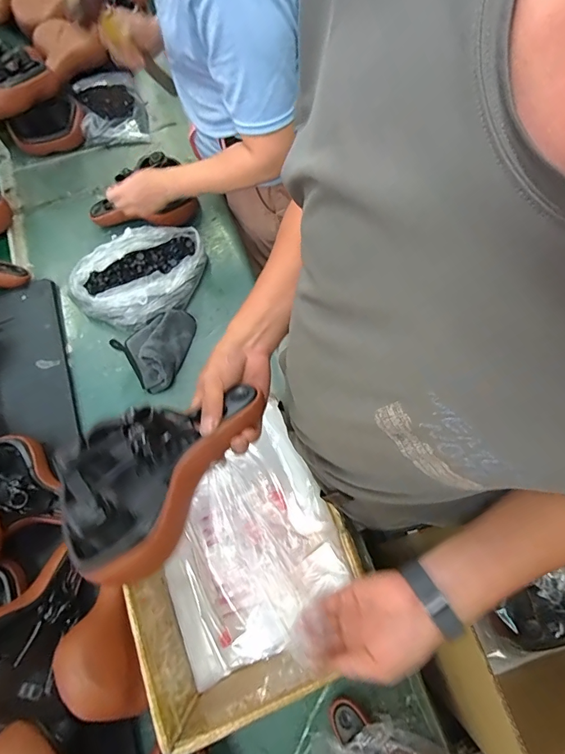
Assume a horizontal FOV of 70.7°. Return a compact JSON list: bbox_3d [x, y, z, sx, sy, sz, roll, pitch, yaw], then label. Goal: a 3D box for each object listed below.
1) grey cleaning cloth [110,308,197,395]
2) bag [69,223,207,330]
[{"bbox_3d":[-0.263,-0.062,0.852,0.181,0.055,0.160,-27,72,-9],"label":"grey cleaning cloth"},{"bbox_3d":[-0.311,-0.228,0.906,0.296,0.080,0.200,-39,74,-12],"label":"bag"}]

